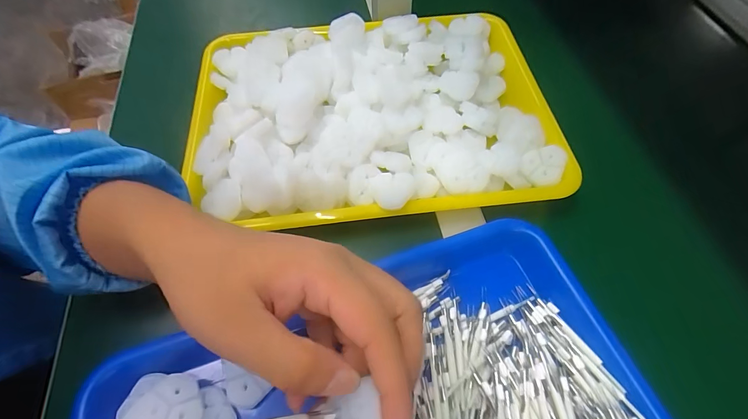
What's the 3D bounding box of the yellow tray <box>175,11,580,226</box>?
[{"bbox_3d":[-0.002,-0.102,0.329,0.332,0.034,0.237,-7,64,-3],"label":"yellow tray"}]

